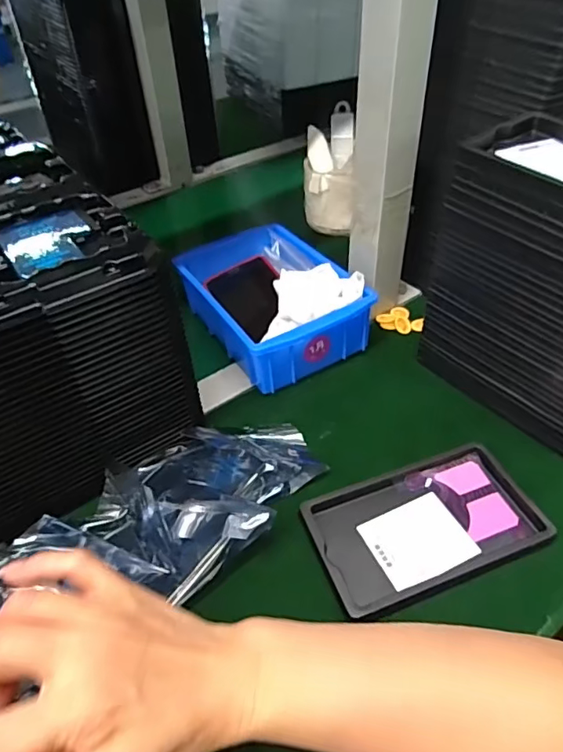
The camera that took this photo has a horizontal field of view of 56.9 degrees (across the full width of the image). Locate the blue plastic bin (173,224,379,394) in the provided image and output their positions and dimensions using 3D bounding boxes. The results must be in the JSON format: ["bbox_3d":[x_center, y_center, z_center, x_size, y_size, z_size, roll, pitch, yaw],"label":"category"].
[{"bbox_3d":[-0.017,-0.088,0.553,0.137,0.063,0.213,-24,47,-20],"label":"blue plastic bin"}]

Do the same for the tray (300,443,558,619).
[{"bbox_3d":[0.102,0.106,0.384,0.157,0.011,0.096,-17,45,-13],"label":"tray"}]

